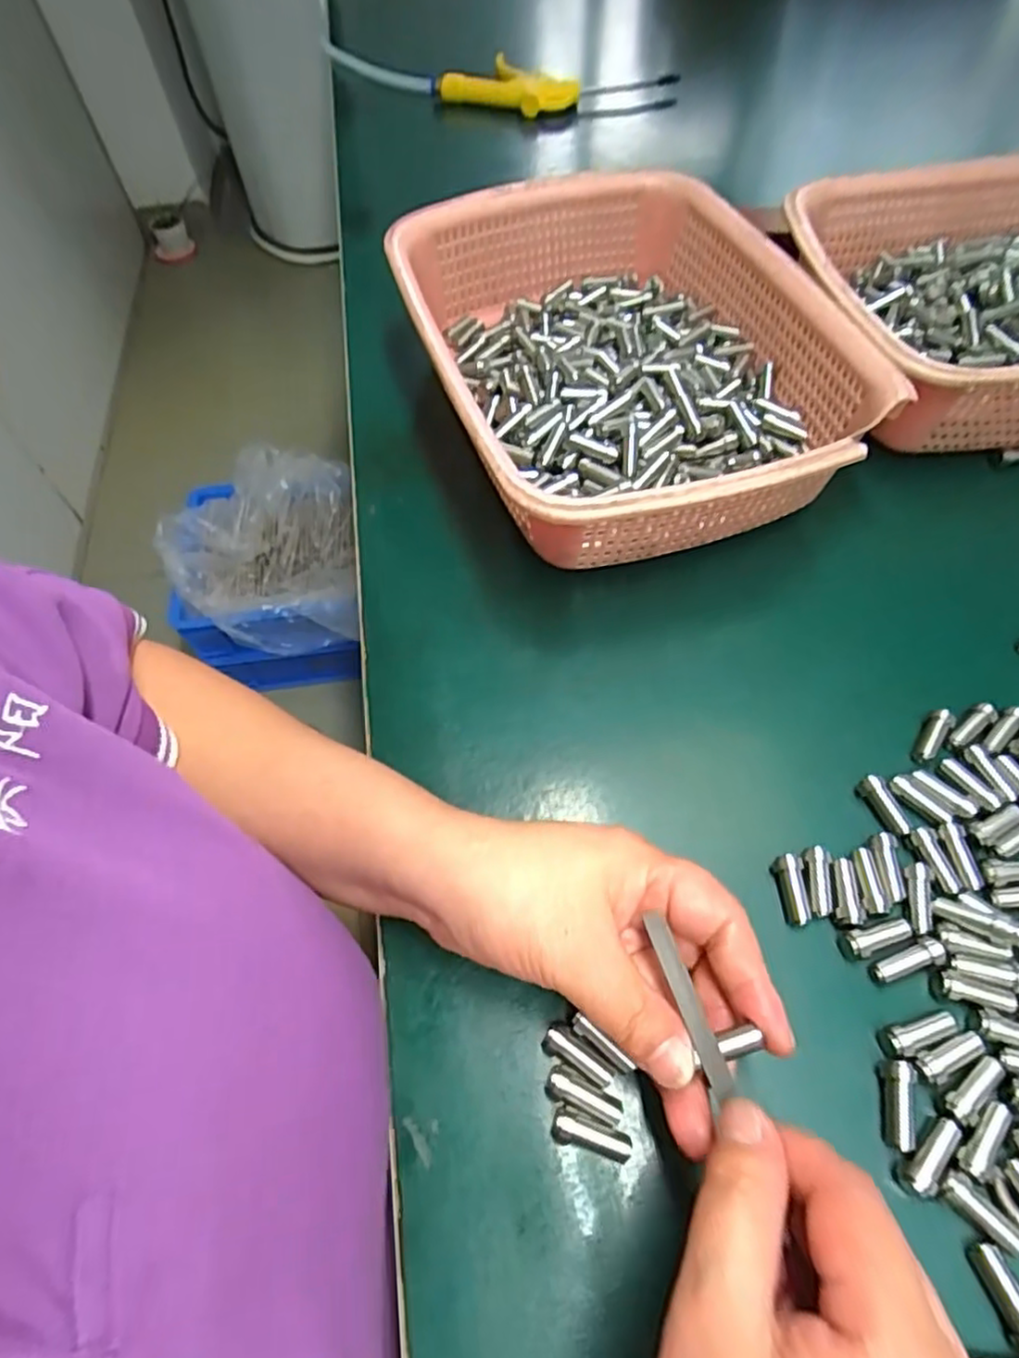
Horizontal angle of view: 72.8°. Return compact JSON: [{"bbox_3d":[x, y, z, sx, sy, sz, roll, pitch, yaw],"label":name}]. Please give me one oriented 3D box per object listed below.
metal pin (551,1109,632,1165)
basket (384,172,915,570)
[{"bbox_3d":[0.028,0.157,0.237,0.027,0.009,0.009,13,61,12],"label":"metal pin"},{"bbox_3d":[0.063,-0.184,0.406,0.216,0.075,0.284,-16,59,-6],"label":"basket"}]

